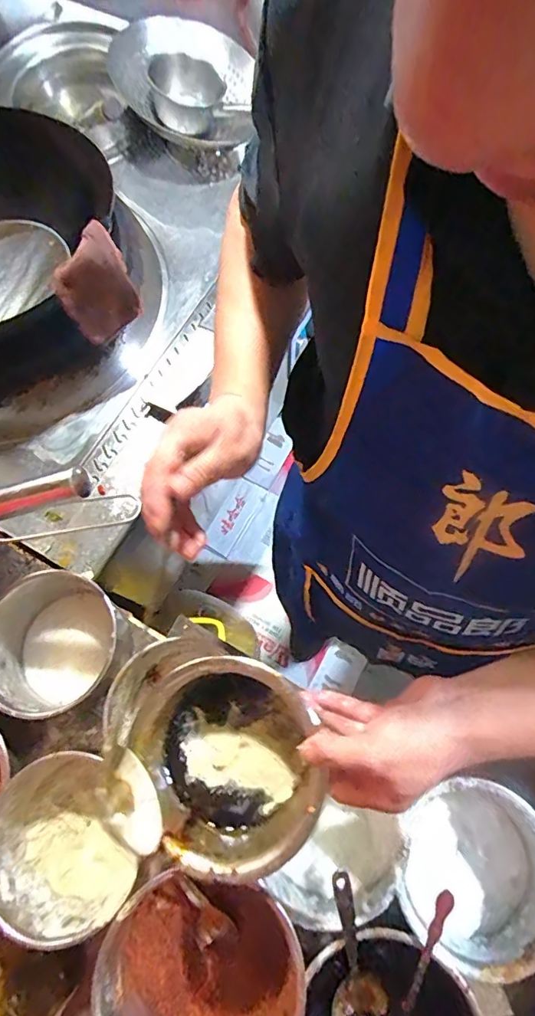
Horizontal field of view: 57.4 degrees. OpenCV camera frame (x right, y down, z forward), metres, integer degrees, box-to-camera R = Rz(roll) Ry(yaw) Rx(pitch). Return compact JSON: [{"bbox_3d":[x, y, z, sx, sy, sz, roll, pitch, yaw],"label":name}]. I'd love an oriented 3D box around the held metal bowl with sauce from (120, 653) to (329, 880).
[{"bbox_3d":[-0.034,0.213,0.418,0.142,0.079,0.155,-24,72,-6],"label":"held metal bowl with sauce"}]

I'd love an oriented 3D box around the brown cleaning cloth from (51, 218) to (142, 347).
[{"bbox_3d":[-0.229,-0.292,0.663,0.037,0.139,0.103,39,77,14],"label":"brown cleaning cloth"}]

